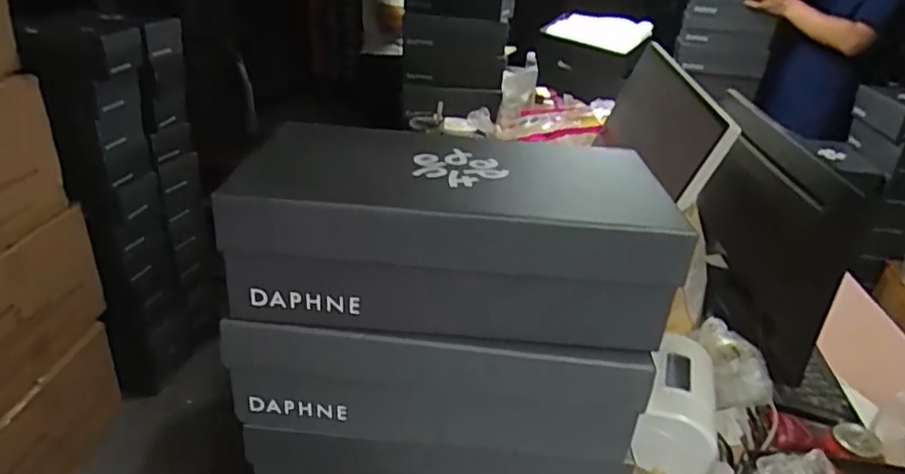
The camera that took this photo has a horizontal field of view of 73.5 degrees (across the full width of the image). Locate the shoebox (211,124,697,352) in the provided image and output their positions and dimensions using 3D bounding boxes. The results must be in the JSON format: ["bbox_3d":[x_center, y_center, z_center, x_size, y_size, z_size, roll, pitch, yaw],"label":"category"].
[{"bbox_3d":[0.001,-0.009,0.461,0.290,0.102,0.164,3,28,-1],"label":"shoebox"}]

